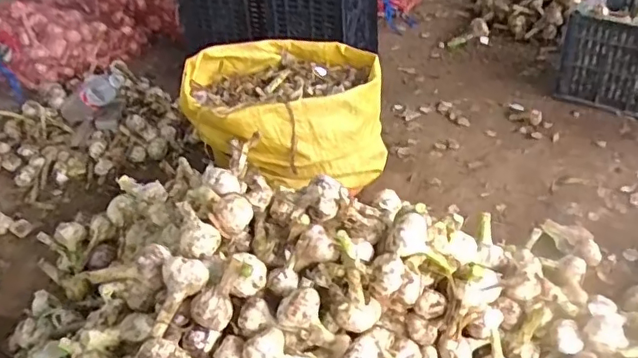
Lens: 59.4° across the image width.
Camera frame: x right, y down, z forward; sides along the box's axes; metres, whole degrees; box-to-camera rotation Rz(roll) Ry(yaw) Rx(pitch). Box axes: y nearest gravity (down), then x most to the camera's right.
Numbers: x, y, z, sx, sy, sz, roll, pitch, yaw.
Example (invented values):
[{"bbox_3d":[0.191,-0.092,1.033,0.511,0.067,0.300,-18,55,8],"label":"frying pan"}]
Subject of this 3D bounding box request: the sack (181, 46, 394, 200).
[{"bbox_3d":[-0.062,-0.142,1.169,0.370,0.218,0.324,-5,34,-1],"label":"sack"}]

